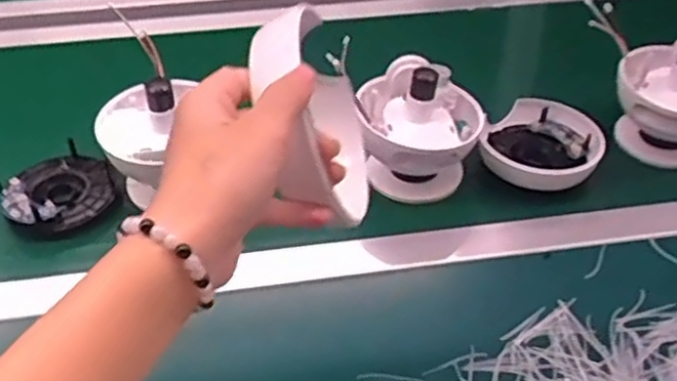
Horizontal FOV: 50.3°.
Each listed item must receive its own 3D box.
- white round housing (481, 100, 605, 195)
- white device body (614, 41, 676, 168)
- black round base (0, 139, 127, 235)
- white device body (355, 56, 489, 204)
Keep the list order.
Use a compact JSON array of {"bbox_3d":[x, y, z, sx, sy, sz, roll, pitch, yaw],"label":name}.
[{"bbox_3d":[0.201,-0.042,0.707,0.102,0.037,0.118,19,45,19],"label":"white round housing"},{"bbox_3d":[0.344,-0.096,0.732,0.120,0.100,0.104,21,46,21],"label":"white device body"},{"bbox_3d":[-0.254,-0.005,0.660,0.101,0.027,0.103,0,42,0],"label":"black round base"},{"bbox_3d":[0.073,-0.055,0.670,0.105,0.113,0.112,0,42,0],"label":"white device body"}]

